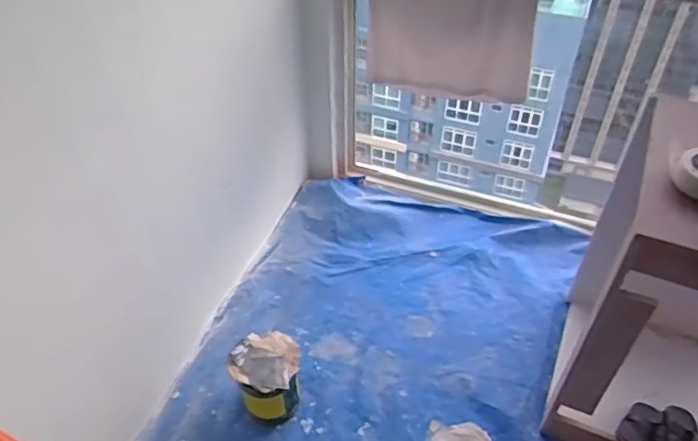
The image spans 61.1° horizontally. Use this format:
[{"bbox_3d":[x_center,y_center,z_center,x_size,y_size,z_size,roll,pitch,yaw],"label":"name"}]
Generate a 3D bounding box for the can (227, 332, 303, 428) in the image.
[{"bbox_3d":[-0.221,0.422,1.585,0.175,0.221,0.188,0,44,0],"label":"can"}]

